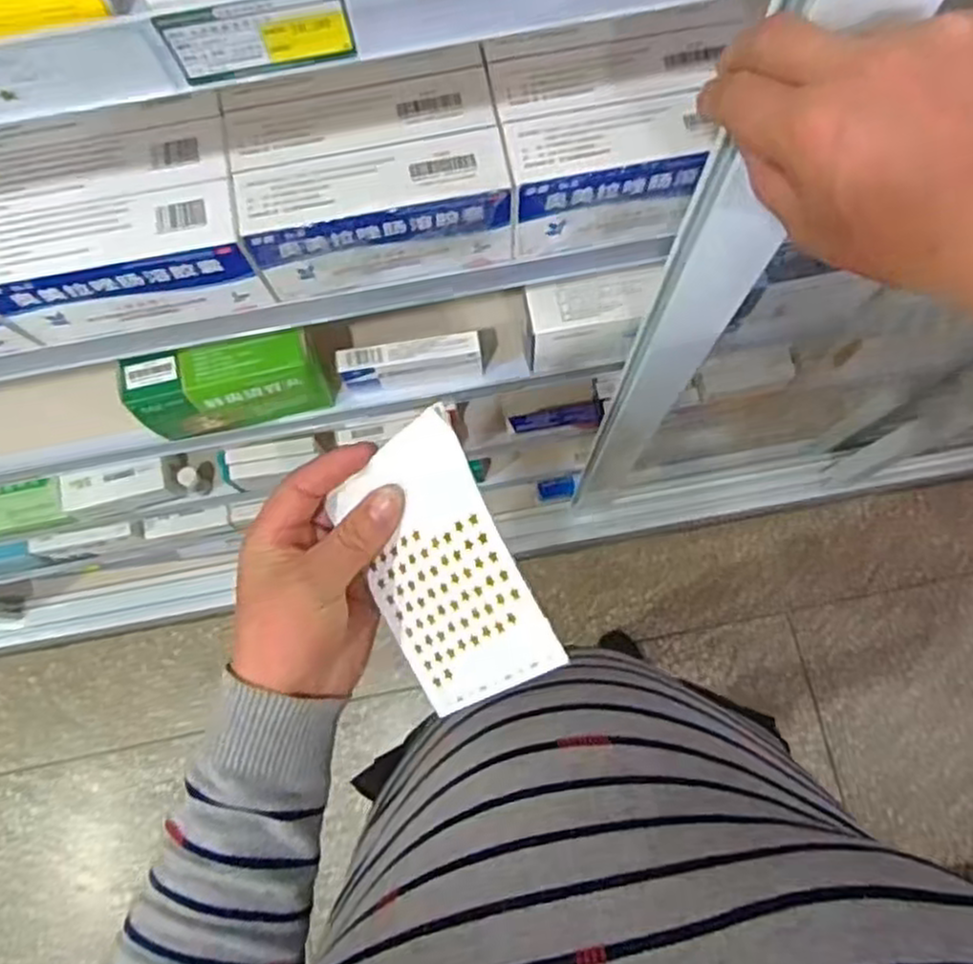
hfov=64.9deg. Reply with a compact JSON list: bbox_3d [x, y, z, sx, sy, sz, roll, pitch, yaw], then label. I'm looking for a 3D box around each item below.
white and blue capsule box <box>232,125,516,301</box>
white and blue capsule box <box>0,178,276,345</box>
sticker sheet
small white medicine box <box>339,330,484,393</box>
[{"bbox_3d":[-0.063,-0.158,0.462,0.153,0.081,0.046,-12,78,-1],"label":"white and blue capsule box"},{"bbox_3d":[-0.214,-0.130,0.460,0.150,0.075,0.045,-10,78,-1],"label":"white and blue capsule box"},{"bbox_3d":[-0.023,0.043,0.377,0.094,0.004,0.131,-32,83,39],"label":"sticker sheet"},{"bbox_3d":[-0.068,-0.109,0.693,0.124,0.054,0.028,-10,78,-1],"label":"small white medicine box"}]

